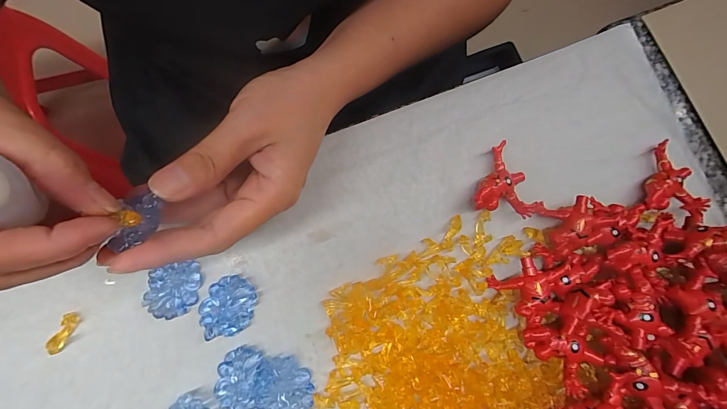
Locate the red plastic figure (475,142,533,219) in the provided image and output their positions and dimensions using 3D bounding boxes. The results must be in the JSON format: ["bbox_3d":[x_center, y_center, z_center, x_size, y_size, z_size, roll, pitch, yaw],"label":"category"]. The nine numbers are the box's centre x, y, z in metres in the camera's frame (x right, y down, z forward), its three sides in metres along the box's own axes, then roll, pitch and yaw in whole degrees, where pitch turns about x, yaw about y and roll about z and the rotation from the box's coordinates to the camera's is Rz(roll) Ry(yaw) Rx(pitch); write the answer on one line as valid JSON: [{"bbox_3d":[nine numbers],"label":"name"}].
[{"bbox_3d":[0.091,-0.016,0.222,0.035,0.015,0.043,13,81,-1],"label":"red plastic figure"}]

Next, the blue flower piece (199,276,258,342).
[{"bbox_3d":[-0.082,0.062,0.208,0.030,0.004,0.037,22,81,1],"label":"blue flower piece"}]

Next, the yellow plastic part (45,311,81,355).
[{"bbox_3d":[-0.173,0.074,0.198,0.008,0.004,0.024,22,81,1],"label":"yellow plastic part"}]

